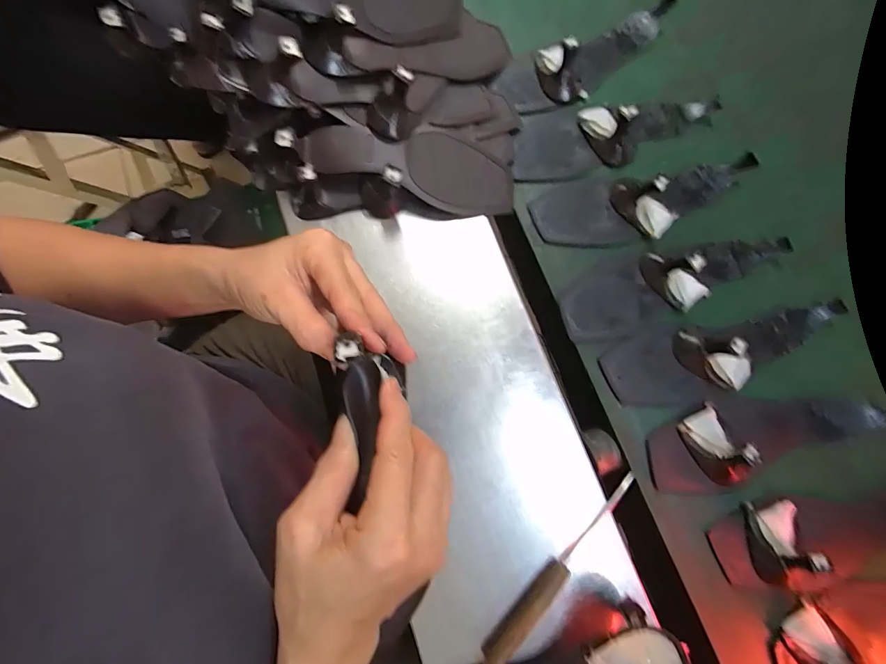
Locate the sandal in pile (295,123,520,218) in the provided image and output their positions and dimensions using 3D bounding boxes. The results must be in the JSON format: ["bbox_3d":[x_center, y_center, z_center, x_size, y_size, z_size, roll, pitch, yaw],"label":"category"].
[{"bbox_3d":[-0.033,-0.162,0.394,0.212,0.061,0.083,-2,79,-1],"label":"sandal in pile"}]

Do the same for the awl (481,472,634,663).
[{"bbox_3d":[0.101,0.200,0.329,0.016,0.017,0.195,42,81,7],"label":"awl"}]

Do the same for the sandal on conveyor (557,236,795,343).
[{"bbox_3d":[0.234,-0.061,0.387,0.239,0.046,0.080,-23,80,-5],"label":"sandal on conveyor"}]

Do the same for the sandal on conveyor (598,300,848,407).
[{"bbox_3d":[0.274,0.017,0.372,0.237,0.044,0.078,-12,79,-3],"label":"sandal on conveyor"}]

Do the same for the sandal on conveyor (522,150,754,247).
[{"bbox_3d":[0.214,-0.139,0.405,0.234,0.045,0.083,-10,79,-3],"label":"sandal on conveyor"}]

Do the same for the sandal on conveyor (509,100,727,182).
[{"bbox_3d":[0.191,-0.223,0.417,0.231,0.046,0.083,-8,79,-2],"label":"sandal on conveyor"}]

